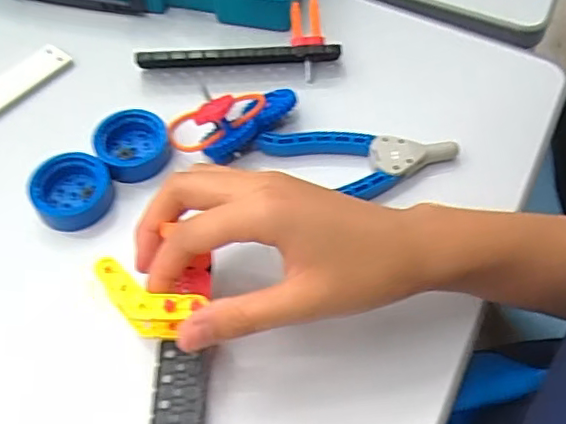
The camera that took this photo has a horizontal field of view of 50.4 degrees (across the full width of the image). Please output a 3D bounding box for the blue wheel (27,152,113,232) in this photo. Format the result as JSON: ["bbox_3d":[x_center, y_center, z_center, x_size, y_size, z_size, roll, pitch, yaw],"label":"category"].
[{"bbox_3d":[-0.134,-0.012,0.383,0.045,0.024,0.045,0,55,0],"label":"blue wheel"}]

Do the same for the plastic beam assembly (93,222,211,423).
[{"bbox_3d":[-0.061,0.088,0.286,0.048,0.059,0.142,-1,55,-4],"label":"plastic beam assembly"}]

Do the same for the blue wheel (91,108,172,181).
[{"bbox_3d":[-0.100,-0.044,0.401,0.046,0.020,0.046,0,55,0],"label":"blue wheel"}]

